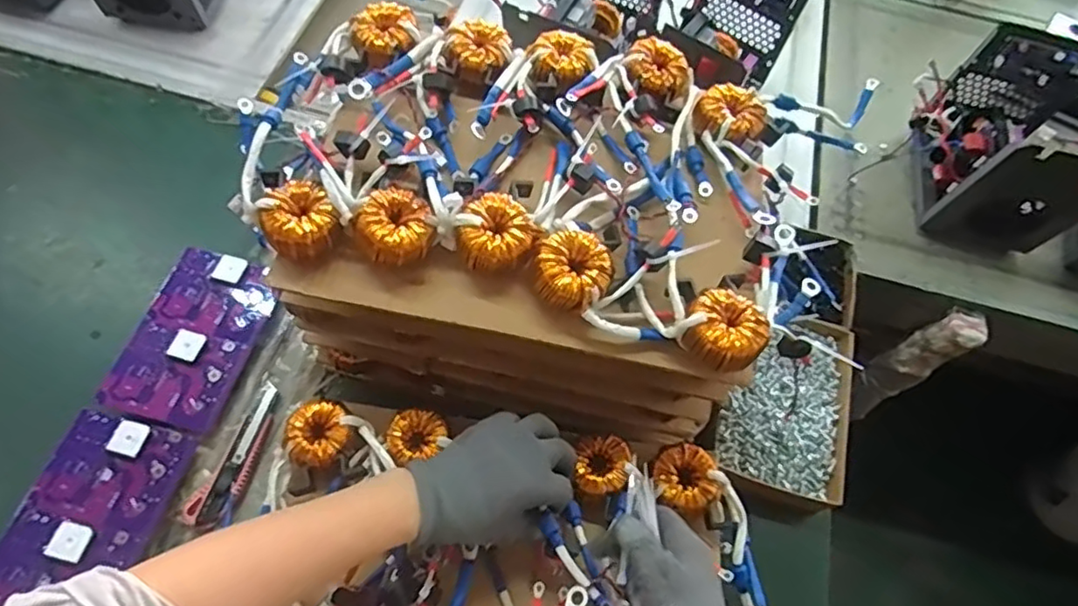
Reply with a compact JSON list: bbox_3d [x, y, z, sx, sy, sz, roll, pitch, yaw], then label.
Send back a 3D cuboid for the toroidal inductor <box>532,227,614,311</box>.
[{"bbox_3d":[0.027,-0.026,0.473,0.059,0.025,0.057,2,63,-4],"label":"toroidal inductor"}]

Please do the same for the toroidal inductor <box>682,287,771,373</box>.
[{"bbox_3d":[0.141,0.018,0.461,0.058,0.025,0.057,2,63,-4],"label":"toroidal inductor"}]

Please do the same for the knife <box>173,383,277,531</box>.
[{"bbox_3d":[-0.310,0.159,0.635,0.039,0.016,0.150,22,64,8],"label":"knife"}]

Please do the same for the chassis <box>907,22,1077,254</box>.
[{"bbox_3d":[0.617,-0.206,0.816,0.174,0.196,0.222,15,63,2],"label":"chassis"}]

